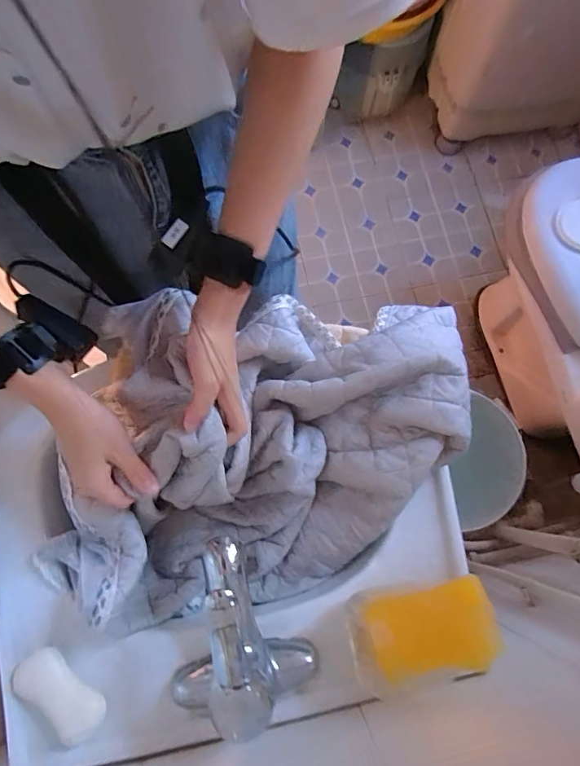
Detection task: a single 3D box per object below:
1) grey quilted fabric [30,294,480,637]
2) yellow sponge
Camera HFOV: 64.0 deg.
[{"bbox_3d":[-0.032,0.063,0.472,0.412,0.124,0.307,-1,73,0],"label":"grey quilted fabric"},{"bbox_3d":[0.111,0.216,0.403,0.135,0.028,0.079,-32,59,23],"label":"yellow sponge"}]

